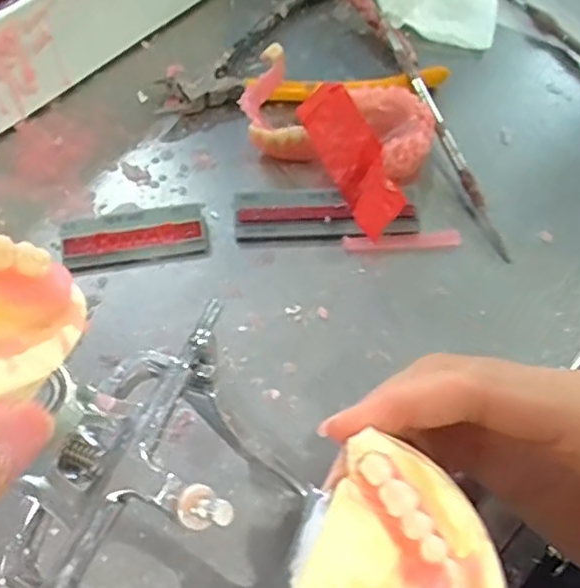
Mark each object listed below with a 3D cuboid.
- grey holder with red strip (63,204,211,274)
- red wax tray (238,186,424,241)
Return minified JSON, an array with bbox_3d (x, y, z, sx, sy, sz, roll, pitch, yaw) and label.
[{"bbox_3d":[-0.067,-0.025,0.271,0.061,0.008,0.024,-8,60,-7],"label":"grey holder with red strip"},{"bbox_3d":[0.016,-0.037,0.279,0.079,0.007,0.028,-1,59,-2],"label":"red wax tray"}]

